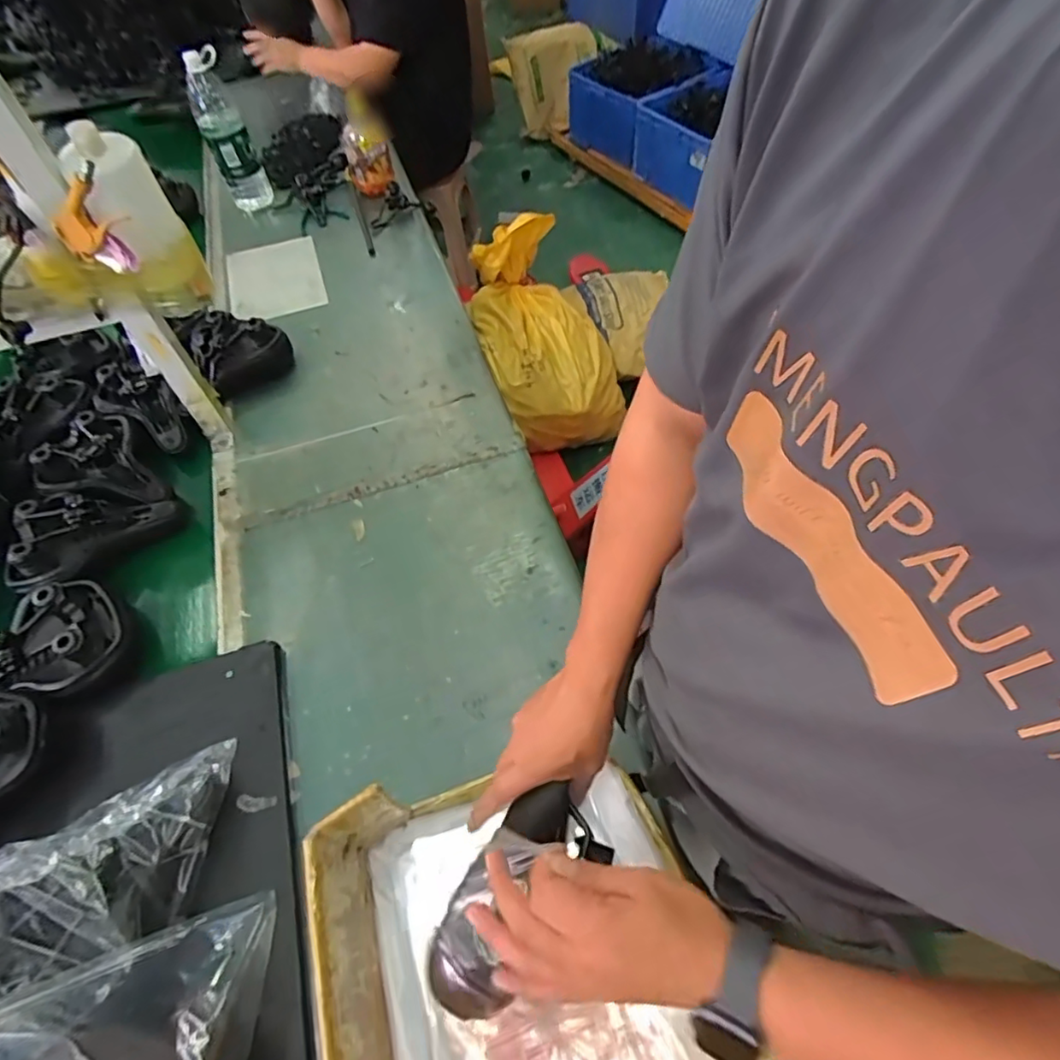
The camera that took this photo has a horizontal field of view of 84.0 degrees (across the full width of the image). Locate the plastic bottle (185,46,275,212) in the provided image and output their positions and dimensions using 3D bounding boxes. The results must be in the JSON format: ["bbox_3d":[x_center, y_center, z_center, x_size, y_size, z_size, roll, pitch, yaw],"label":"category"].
[{"bbox_3d":[-0.717,-0.936,1.394,0.101,0.302,0.088,-26,59,-14],"label":"plastic bottle"}]

